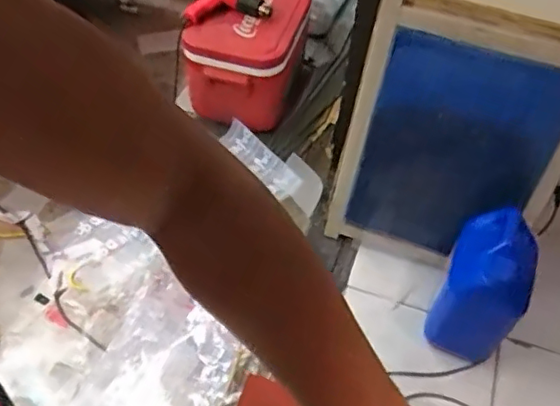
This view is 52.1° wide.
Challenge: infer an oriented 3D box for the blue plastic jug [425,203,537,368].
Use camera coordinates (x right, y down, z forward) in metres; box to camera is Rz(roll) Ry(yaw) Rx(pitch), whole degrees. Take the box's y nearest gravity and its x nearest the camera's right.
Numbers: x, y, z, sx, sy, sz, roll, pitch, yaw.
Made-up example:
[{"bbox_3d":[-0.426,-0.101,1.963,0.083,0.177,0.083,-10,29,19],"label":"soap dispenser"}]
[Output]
[{"bbox_3d":[0.482,0.198,1.378,0.200,0.373,0.252,28,56,18],"label":"blue plastic jug"}]

